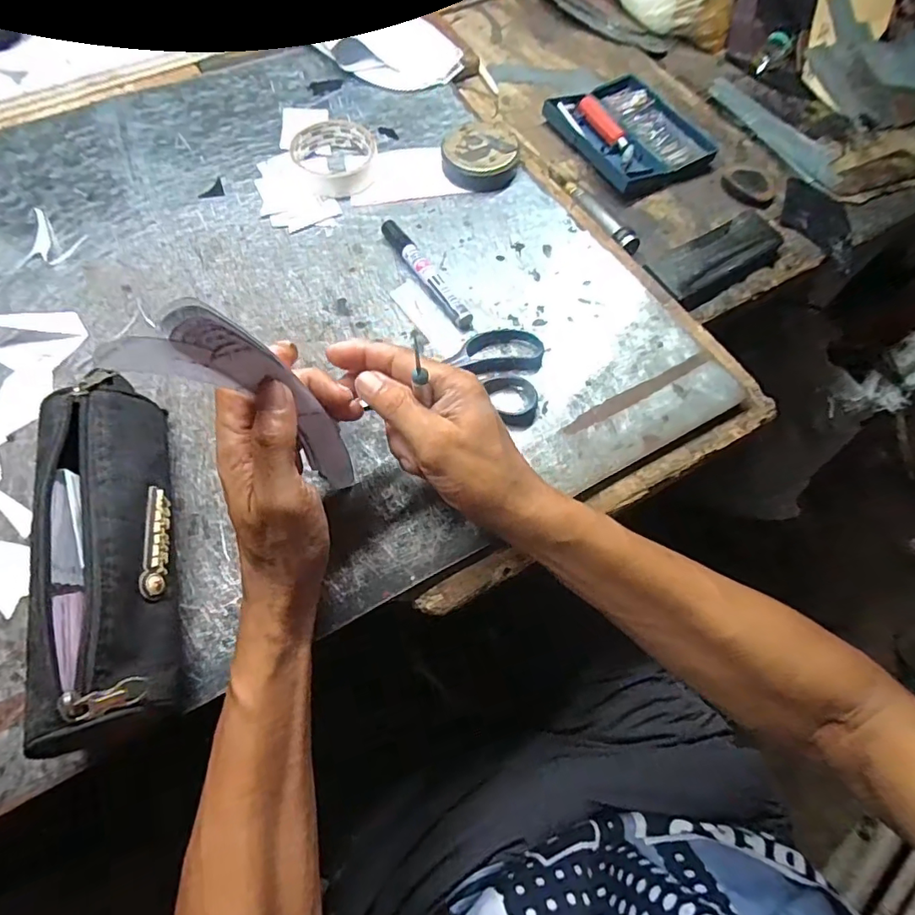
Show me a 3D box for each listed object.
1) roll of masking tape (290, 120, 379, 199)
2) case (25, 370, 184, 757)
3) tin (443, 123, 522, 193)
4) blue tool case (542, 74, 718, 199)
[{"bbox_3d":[-0.120,-0.296,0.513,0.080,0.022,0.085,1,68,-3],"label":"roll of masking tape"},{"bbox_3d":[-0.214,0.052,0.319,0.060,0.076,0.232,-15,66,-8],"label":"case"},{"bbox_3d":[0.023,-0.301,0.517,0.075,0.028,0.069,1,68,-3],"label":"tin"},{"bbox_3d":[0.195,-0.362,0.578,0.134,0.023,0.155,-28,73,-14],"label":"blue tool case"}]

